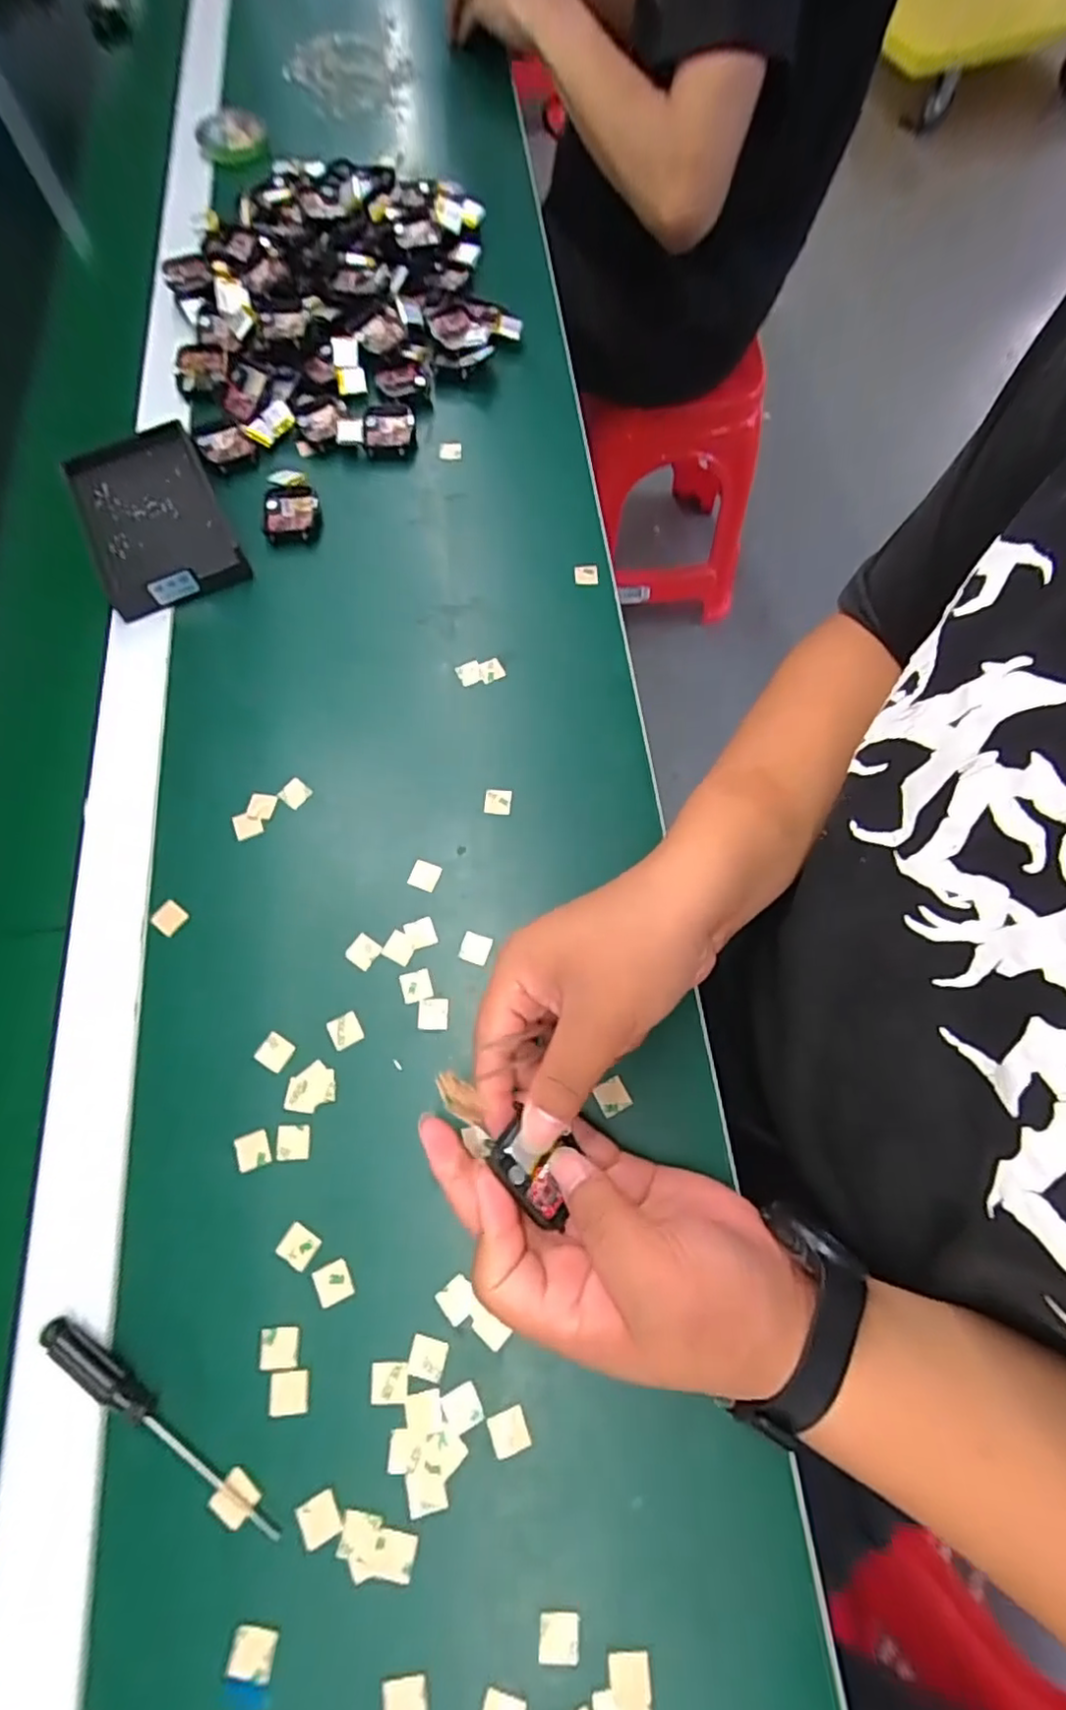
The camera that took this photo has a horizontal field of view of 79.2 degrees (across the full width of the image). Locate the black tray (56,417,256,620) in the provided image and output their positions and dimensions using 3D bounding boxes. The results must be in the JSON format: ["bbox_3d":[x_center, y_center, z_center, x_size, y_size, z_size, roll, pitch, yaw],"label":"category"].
[{"bbox_3d":[-0.263,-0.236,0.449,0.088,0.025,0.149,-25,72,-9],"label":"black tray"}]

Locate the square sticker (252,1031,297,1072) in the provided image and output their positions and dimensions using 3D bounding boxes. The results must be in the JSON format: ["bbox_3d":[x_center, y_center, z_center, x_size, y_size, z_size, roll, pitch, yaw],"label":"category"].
[{"bbox_3d":[-0.135,0.102,0.335,0.017,0.004,0.016,30,73,10],"label":"square sticker"}]

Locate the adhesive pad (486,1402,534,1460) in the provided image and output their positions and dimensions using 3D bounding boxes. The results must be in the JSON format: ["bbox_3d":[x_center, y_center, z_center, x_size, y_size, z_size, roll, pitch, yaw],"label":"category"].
[{"bbox_3d":[-0.011,0.252,0.281,0.016,0.004,0.016,-20,71,-7],"label":"adhesive pad"}]

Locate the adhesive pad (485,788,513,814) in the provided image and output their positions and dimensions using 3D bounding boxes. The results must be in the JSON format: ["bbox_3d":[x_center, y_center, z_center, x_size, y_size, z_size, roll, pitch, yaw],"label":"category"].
[{"bbox_3d":[-0.021,-0.032,0.383,0.016,0.004,0.015,3,70,1],"label":"adhesive pad"}]

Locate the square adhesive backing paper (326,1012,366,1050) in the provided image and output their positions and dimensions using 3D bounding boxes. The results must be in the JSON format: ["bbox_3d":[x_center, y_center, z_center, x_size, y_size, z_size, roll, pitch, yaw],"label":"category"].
[{"bbox_3d":[-0.099,0.092,0.338,0.015,0.004,0.017,-29,73,-10],"label":"square adhesive backing paper"}]

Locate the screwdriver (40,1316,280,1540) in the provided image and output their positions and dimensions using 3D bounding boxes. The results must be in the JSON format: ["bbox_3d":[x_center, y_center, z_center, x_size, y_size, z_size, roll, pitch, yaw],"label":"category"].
[{"bbox_3d":[-0.162,0.245,0.275,0.131,0.011,0.011,34,74,12],"label":"screwdriver"}]

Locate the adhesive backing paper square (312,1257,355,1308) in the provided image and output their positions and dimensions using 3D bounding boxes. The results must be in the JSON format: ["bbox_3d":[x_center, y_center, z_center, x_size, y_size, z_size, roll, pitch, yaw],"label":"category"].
[{"bbox_3d":[-0.093,0.199,0.300,0.016,0.004,0.016,-24,72,-8],"label":"adhesive backing paper square"}]

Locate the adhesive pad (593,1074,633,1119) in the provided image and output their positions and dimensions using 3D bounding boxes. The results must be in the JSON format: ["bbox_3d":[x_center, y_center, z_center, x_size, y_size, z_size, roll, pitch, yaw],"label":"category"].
[{"bbox_3d":[0.041,0.123,0.328,0.016,0.004,0.017,-25,72,-8],"label":"adhesive pad"}]

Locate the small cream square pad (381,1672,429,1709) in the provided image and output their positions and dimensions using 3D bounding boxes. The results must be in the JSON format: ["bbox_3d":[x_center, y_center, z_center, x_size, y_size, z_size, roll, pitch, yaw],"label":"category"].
[{"bbox_3d":[-0.051,0.334,0.253,0.019,0.004,0.016,-11,70,-4],"label":"small cream square pad"}]

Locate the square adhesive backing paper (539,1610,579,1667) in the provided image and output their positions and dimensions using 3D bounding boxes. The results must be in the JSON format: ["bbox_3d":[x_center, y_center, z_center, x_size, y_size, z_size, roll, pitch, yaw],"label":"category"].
[{"bbox_3d":[0.011,0.315,0.258,0.016,0.004,0.015,4,70,2],"label":"square adhesive backing paper"}]

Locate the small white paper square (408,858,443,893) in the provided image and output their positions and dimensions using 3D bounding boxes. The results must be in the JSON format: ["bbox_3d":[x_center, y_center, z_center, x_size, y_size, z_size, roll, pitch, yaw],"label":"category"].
[{"bbox_3d":[-0.062,0.011,0.368,0.016,0.004,0.016,21,72,8],"label":"small white paper square"}]

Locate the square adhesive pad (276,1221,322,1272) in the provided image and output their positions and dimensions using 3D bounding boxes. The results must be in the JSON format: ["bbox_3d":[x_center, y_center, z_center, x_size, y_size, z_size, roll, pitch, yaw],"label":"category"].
[{"bbox_3d":[-0.112,0.185,0.305,0.017,0.004,0.015,32,73,11],"label":"square adhesive pad"}]

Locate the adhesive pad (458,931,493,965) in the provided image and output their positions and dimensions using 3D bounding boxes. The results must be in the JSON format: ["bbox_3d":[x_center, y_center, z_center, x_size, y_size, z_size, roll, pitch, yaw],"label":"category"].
[{"bbox_3d":[-0.032,0.051,0.353,0.016,0.004,0.016,19,71,7],"label":"adhesive pad"}]

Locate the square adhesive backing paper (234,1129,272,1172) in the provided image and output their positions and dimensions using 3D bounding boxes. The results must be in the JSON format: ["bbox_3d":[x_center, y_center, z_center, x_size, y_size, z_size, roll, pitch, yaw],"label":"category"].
[{"bbox_3d":[-0.139,0.146,0.318,0.016,0.004,0.017,-21,71,-7],"label":"square adhesive backing paper"}]

